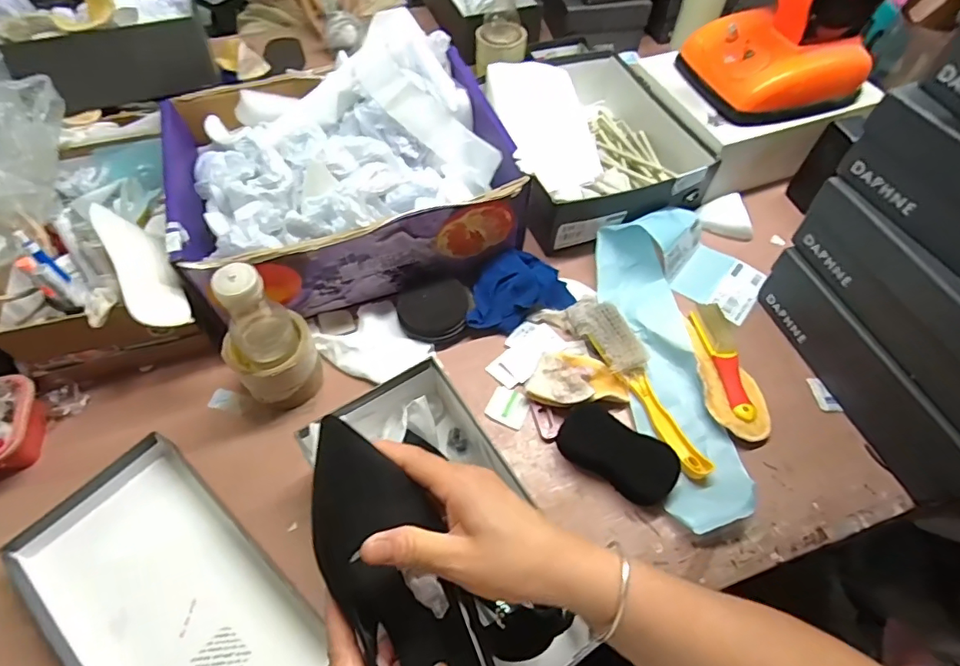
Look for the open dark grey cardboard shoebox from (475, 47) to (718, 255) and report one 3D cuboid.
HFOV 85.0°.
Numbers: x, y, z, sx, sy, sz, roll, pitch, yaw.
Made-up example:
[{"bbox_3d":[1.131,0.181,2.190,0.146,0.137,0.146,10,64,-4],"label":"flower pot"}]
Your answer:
[{"bbox_3d":[0.150,-0.307,0.808,0.259,0.098,0.362,-16,59,-11],"label":"open dark grey cardboard shoebox"}]

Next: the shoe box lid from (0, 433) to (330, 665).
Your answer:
[{"bbox_3d":[-0.291,0.253,0.491,0.311,0.031,0.169,37,64,21],"label":"shoe box lid"}]

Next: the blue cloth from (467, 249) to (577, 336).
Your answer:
[{"bbox_3d":[0.041,-0.057,0.677,0.143,0.044,0.094,-26,61,-16],"label":"blue cloth"}]

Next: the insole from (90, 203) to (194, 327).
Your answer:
[{"bbox_3d":[-0.363,-0.074,0.559,0.059,0.018,0.172,-3,52,-51],"label":"insole"}]

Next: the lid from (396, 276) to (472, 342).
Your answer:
[{"bbox_3d":[-0.054,-0.030,0.661,0.093,0.025,0.077,-14,59,-10],"label":"lid"}]

